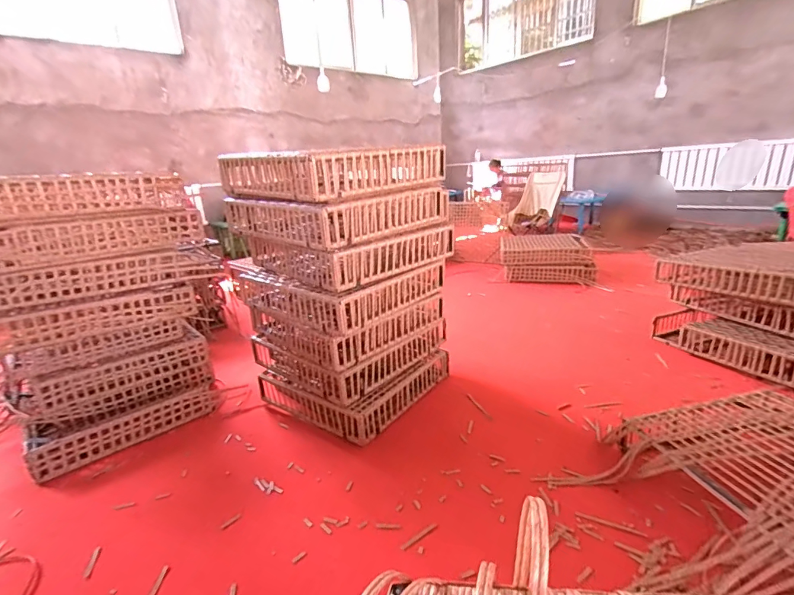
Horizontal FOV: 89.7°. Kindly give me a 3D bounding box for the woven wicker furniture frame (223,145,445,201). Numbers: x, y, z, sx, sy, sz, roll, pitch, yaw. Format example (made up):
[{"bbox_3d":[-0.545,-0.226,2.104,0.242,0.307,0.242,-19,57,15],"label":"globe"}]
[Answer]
[{"bbox_3d":[-0.228,-0.475,1.514,0.622,0.141,0.555,-20,24,-41],"label":"woven wicker furniture frame"}]

